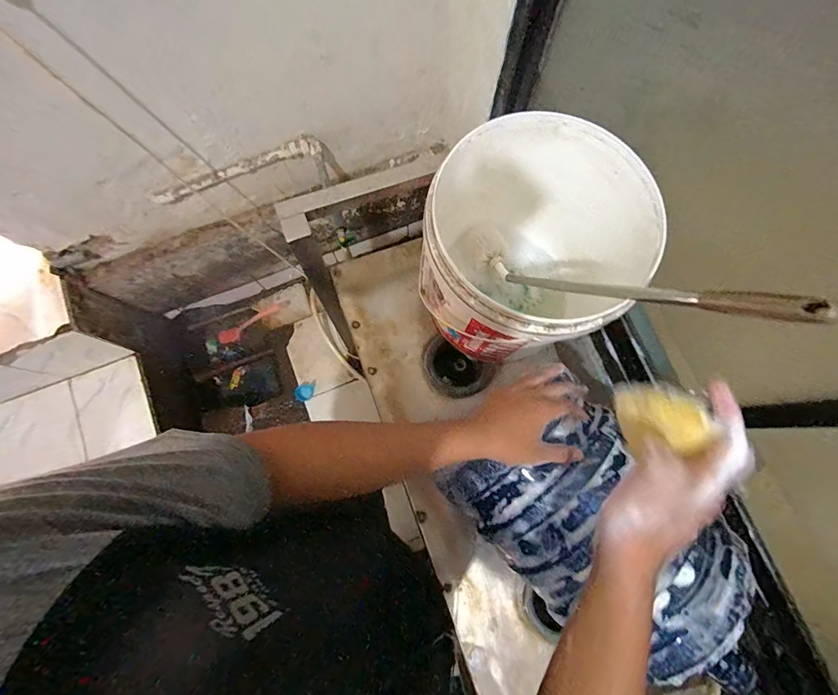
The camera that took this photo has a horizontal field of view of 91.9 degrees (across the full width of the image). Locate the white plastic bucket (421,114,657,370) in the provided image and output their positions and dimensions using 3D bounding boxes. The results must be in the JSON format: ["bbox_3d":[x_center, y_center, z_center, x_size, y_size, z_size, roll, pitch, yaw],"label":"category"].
[{"bbox_3d":[0.163,-0.146,0.656,0.291,0.280,0.307,0,78,1],"label":"white plastic bucket"}]

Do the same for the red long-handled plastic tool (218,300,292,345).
[{"bbox_3d":[-0.636,-0.097,1.575,0.307,0.059,0.056,-24,79,-4],"label":"red long-handled plastic tool"}]

